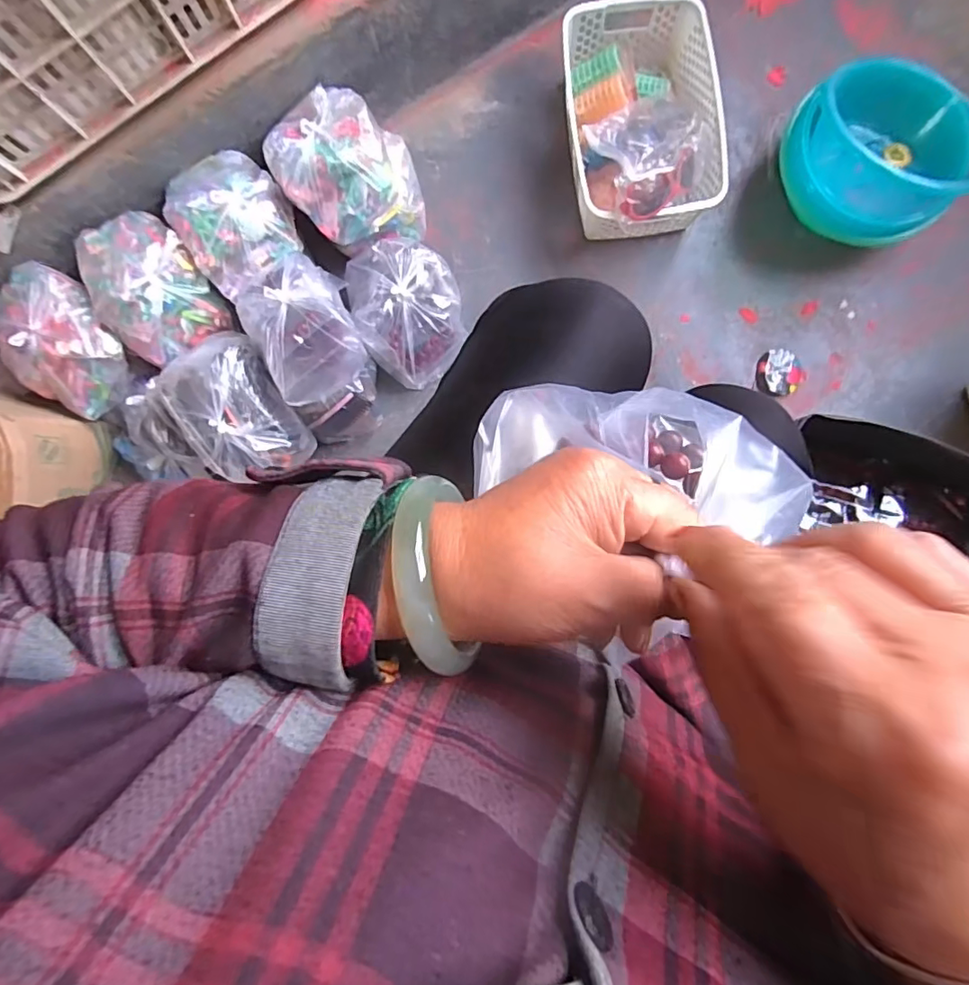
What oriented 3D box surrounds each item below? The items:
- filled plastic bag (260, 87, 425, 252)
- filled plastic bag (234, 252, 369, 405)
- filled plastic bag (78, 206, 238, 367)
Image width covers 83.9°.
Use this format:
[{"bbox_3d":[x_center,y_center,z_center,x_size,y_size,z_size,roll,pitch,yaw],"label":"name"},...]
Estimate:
[{"bbox_3d":[-0.177,-0.418,0.699,0.166,0.150,0.160,-27,88,0],"label":"filled plastic bag"},{"bbox_3d":[-0.221,-0.196,0.650,0.121,0.100,0.166,-29,88,0],"label":"filled plastic bag"},{"bbox_3d":[-0.427,-0.267,0.682,0.135,0.088,0.174,-33,88,0],"label":"filled plastic bag"}]

